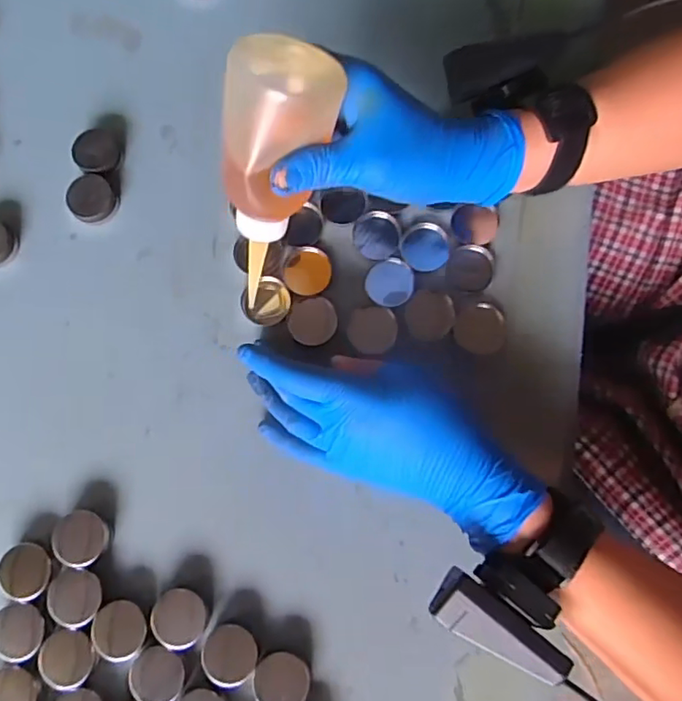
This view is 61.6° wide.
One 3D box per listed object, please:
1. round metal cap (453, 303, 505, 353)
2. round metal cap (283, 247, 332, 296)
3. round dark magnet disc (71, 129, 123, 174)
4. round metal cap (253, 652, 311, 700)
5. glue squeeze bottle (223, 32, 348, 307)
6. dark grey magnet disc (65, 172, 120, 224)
[{"bbox_3d":[0.094,-0.015,0.386,0.033,0.011,0.033,0,78,1],"label":"round metal cap"},{"bbox_3d":[-0.023,-0.055,0.393,0.032,0.004,0.033,0,78,1],"label":"round metal cap"},{"bbox_3d":[-0.173,-0.141,0.408,0.033,0.009,0.033,3,71,-10],"label":"round dark magnet disc"},{"bbox_3d":[-0.036,0.200,0.344,0.032,0.006,0.033,0,78,1],"label":"round metal cap"},{"bbox_3d":[-0.038,-0.089,0.300,0.046,0.128,0.048,20,37,5],"label":"glue squeeze bottle"},{"bbox_3d":[-0.175,-0.106,0.402,0.032,0.013,0.032,0,78,1],"label":"dark grey magnet disc"}]

